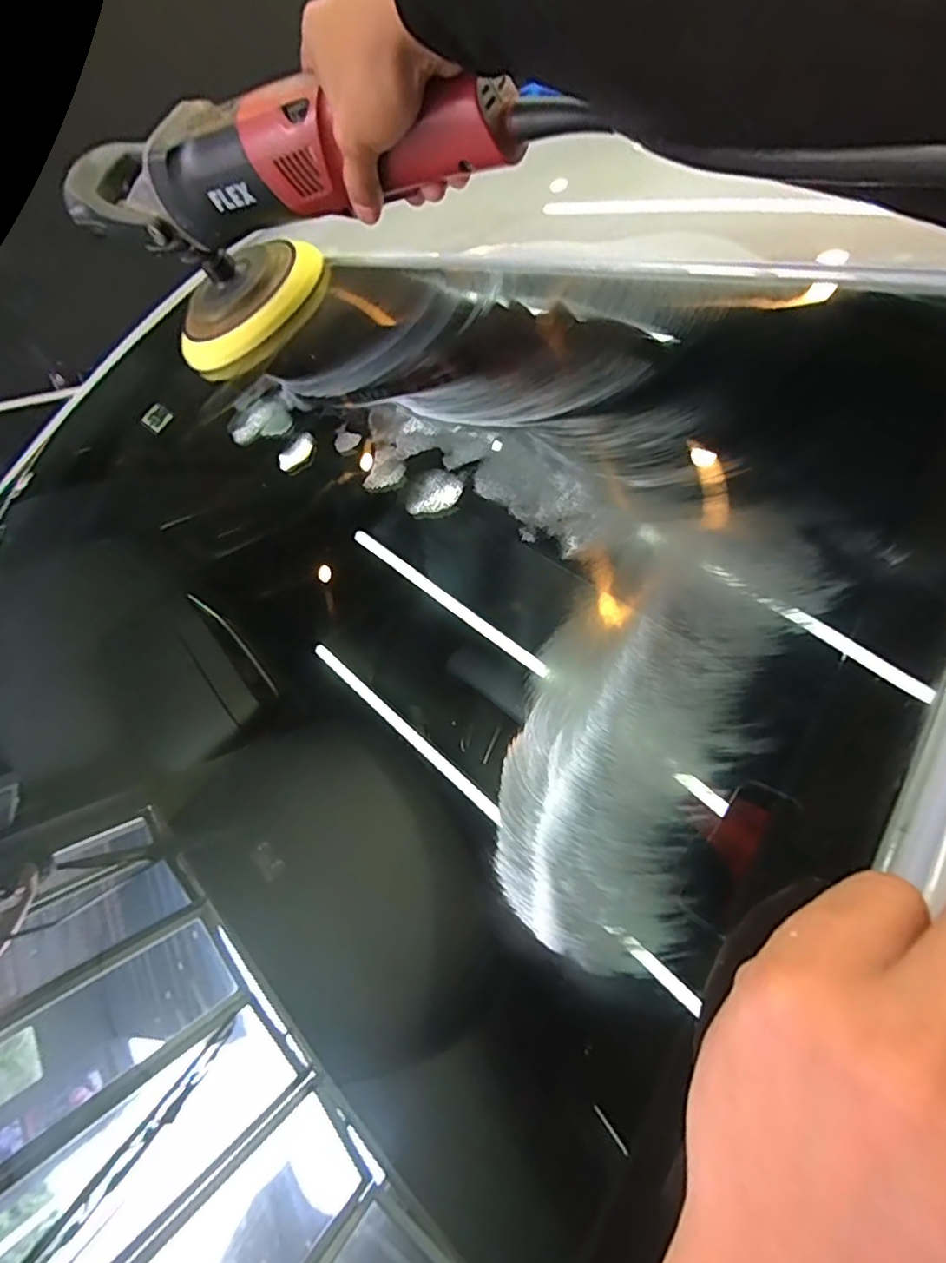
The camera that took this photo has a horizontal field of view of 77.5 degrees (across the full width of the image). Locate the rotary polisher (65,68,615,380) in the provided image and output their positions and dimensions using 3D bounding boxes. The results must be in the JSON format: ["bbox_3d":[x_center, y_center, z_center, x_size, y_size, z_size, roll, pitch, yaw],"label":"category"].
[{"bbox_3d":[-0.108,-0.305,0.418,0.392,0.162,0.133,7,36,39],"label":"rotary polisher"}]

